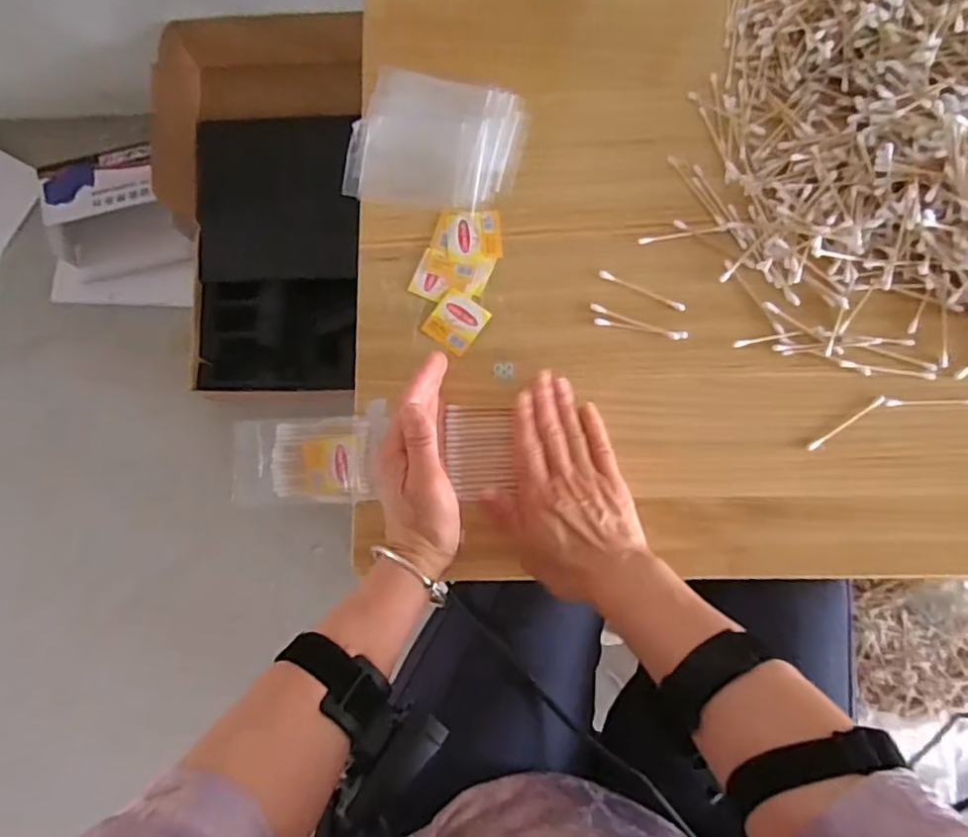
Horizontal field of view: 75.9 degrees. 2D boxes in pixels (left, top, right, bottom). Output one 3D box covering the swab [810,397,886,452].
[{"bbox_3d":[0.286,0.004,0.489,0.074,0.004,0.007,-33,81,-3],"label":"swab"}]

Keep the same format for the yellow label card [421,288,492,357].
[{"bbox_3d":[-0.023,-0.079,0.510,0.040,0.004,0.045,36,84,7],"label":"yellow label card"}]

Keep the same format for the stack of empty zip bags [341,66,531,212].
[{"bbox_3d":[-0.040,-0.236,0.528,0.145,0.016,0.111,8,88,-2],"label":"stack of empty zip bags"}]

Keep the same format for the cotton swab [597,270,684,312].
[{"bbox_3d":[0.130,-0.105,0.509,0.074,0.004,0.007,24,83,6],"label":"cotton swab"}]

